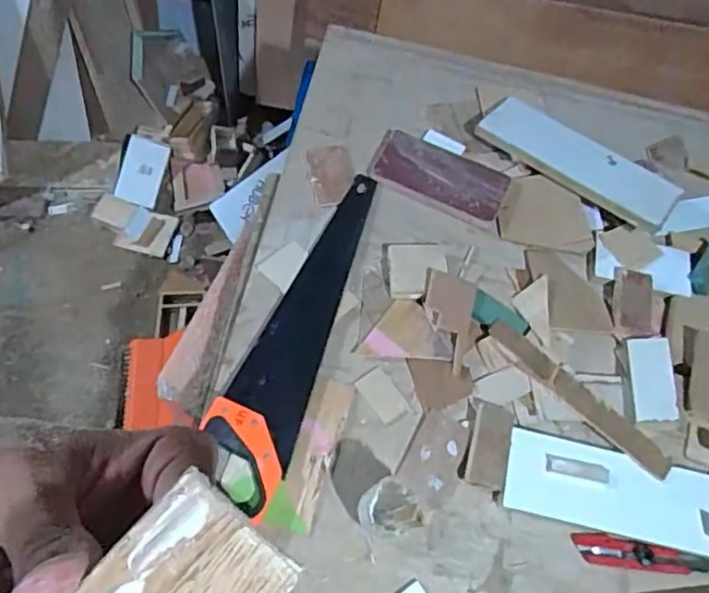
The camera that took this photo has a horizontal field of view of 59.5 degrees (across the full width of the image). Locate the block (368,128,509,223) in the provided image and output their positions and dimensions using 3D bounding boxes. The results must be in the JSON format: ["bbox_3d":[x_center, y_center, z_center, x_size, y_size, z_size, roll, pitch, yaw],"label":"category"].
[{"bbox_3d":[0.126,-0.182,0.926,0.198,0.016,0.090,24,65,8],"label":"block"}]

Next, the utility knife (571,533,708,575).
[{"bbox_3d":[0.342,0.305,0.730,0.162,0.018,0.033,9,64,1],"label":"utility knife"}]

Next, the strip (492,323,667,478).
[{"bbox_3d":[0.284,0.128,0.795,0.269,0.008,0.041,39,68,15],"label":"strip"}]

